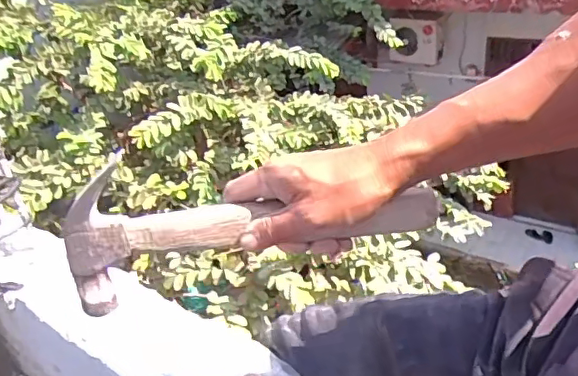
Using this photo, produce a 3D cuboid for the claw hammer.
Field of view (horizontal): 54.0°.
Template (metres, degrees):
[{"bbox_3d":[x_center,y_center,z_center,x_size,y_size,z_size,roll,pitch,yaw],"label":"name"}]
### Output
[{"bbox_3d":[-0.026,0.027,0.437,0.283,0.114,0.027,-6,29,-3],"label":"claw hammer"}]

